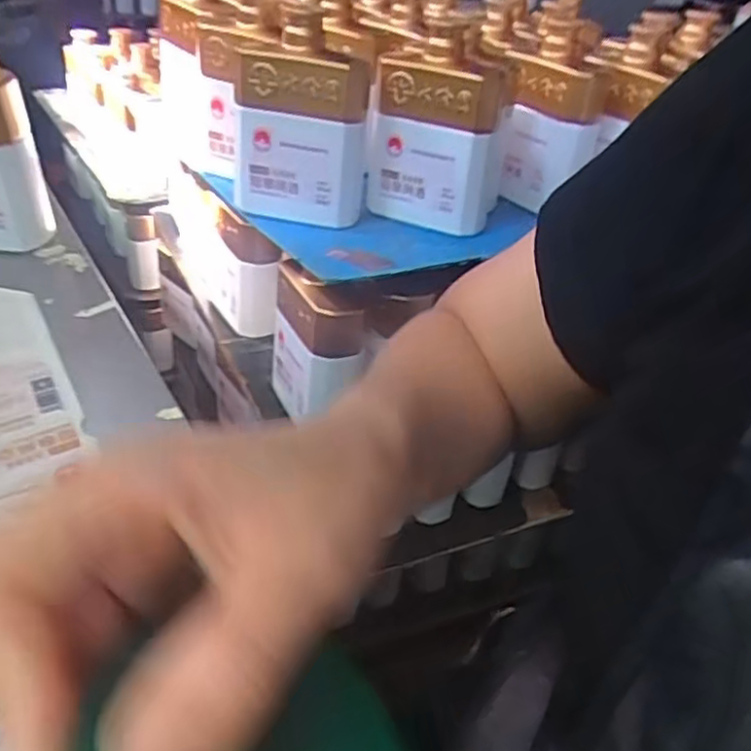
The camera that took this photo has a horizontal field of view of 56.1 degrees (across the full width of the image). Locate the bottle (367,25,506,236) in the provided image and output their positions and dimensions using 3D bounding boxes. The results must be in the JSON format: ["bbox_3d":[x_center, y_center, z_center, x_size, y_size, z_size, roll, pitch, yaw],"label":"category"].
[{"bbox_3d":[0.058,-0.216,0.626,0.106,0.152,0.095,17,35,14],"label":"bottle"}]

